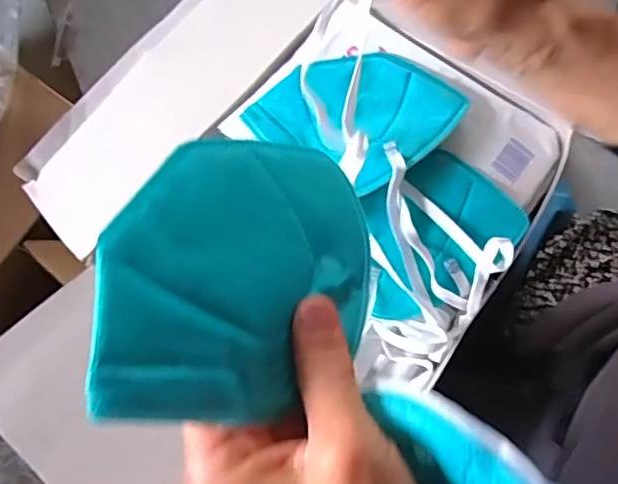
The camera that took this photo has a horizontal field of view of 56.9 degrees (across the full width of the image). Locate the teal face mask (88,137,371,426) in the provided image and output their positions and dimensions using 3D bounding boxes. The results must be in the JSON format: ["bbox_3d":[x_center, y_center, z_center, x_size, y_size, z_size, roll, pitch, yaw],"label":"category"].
[{"bbox_3d":[-0.025,0.010,0.220,0.102,0.015,0.112,12,67,-25],"label":"teal face mask"}]

